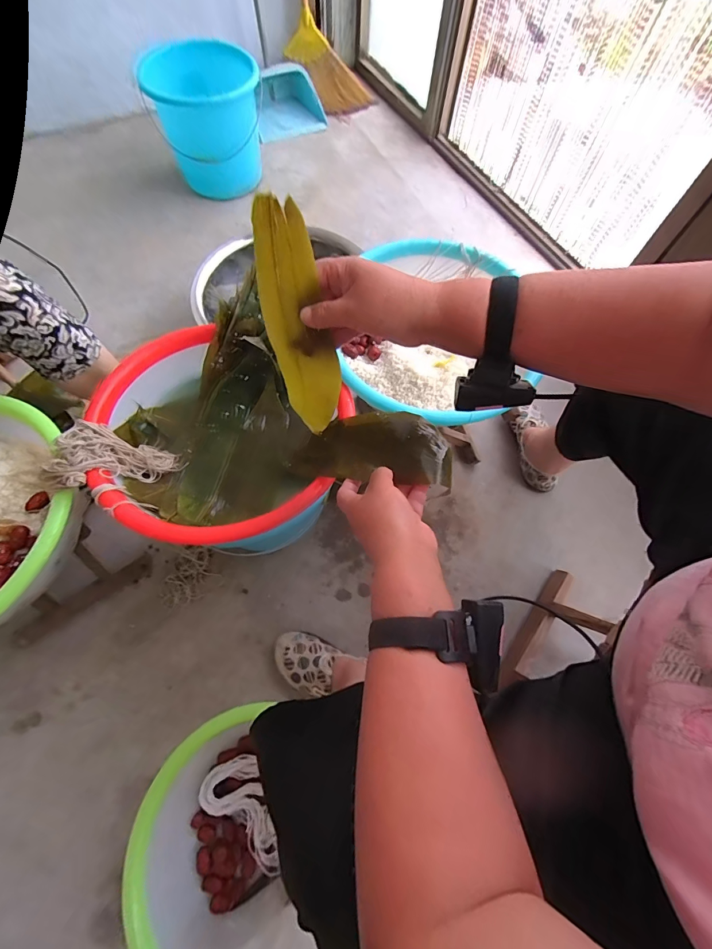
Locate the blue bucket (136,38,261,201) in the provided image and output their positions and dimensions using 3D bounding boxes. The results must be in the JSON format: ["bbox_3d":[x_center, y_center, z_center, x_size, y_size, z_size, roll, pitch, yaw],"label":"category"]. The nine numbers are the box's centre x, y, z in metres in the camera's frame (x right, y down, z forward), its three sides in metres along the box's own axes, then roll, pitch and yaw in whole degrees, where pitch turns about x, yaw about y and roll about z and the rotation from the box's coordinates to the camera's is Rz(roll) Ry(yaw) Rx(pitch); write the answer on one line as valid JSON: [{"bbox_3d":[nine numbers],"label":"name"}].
[{"bbox_3d":[-0.451,-1.110,1.194,0.313,0.249,0.313,1,67,-2],"label":"blue bucket"}]

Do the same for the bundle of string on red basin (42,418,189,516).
[{"bbox_3d":[-0.331,-0.009,0.531,0.133,0.111,0.106,20,68,6],"label":"bundle of string on red basin"}]

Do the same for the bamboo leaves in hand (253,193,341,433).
[{"bbox_3d":[-0.054,-0.136,0.387,0.059,0.254,0.016,-13,55,-4],"label":"bamboo leaves in hand"}]

